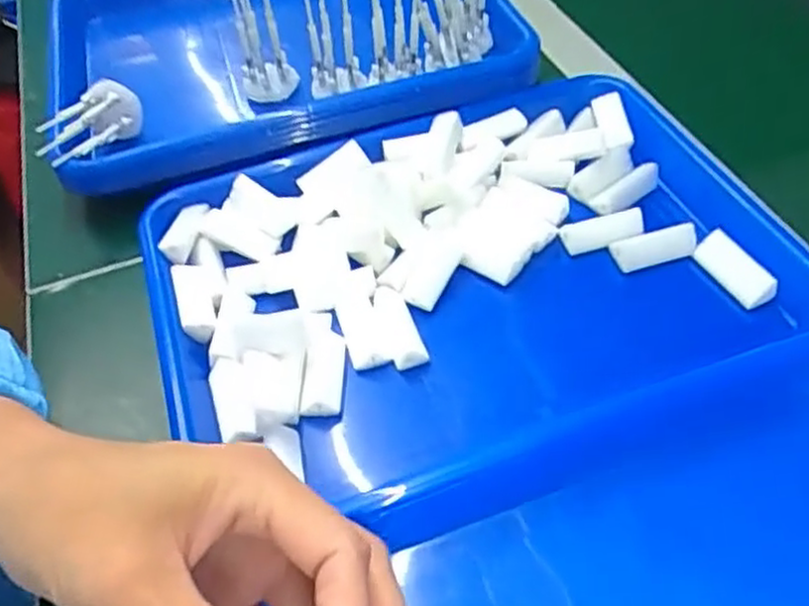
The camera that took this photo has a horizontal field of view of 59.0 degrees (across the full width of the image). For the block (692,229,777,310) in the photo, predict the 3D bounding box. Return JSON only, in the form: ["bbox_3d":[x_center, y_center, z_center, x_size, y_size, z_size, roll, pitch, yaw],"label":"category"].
[{"bbox_3d":[0.180,-0.018,0.389,0.022,0.008,0.048,-45,48,21],"label":"block"}]

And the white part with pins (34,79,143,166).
[{"bbox_3d":[-0.201,-0.109,0.450,0.026,0.032,0.075,24,57,22],"label":"white part with pins"}]

